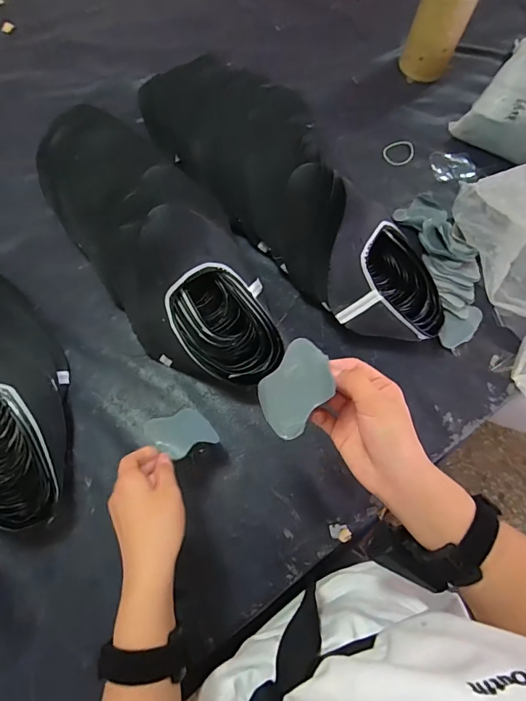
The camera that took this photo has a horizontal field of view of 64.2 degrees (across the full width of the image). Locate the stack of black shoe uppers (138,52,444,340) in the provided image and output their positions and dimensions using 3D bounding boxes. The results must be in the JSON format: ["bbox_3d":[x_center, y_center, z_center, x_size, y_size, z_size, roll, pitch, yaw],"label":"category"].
[{"bbox_3d":[0.036,-0.224,0.600,0.149,0.161,0.549,-39,76,-15],"label":"stack of black shoe uppers"}]

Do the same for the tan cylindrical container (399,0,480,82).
[{"bbox_3d":[0.317,-0.602,0.740,0.101,0.196,0.094,19,70,4],"label":"tan cylindrical container"}]

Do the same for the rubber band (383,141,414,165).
[{"bbox_3d":[0.240,-0.347,0.738,0.054,0.004,0.044,-13,85,0],"label":"rubber band"}]

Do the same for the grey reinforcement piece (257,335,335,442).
[{"bbox_3d":[0.026,0.033,0.357,0.056,0.006,0.078,48,115,28],"label":"grey reinforcement piece"}]

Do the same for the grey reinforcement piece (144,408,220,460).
[{"bbox_3d":[-0.091,0.090,0.472,0.060,0.009,0.072,41,38,26],"label":"grey reinforcement piece"}]

